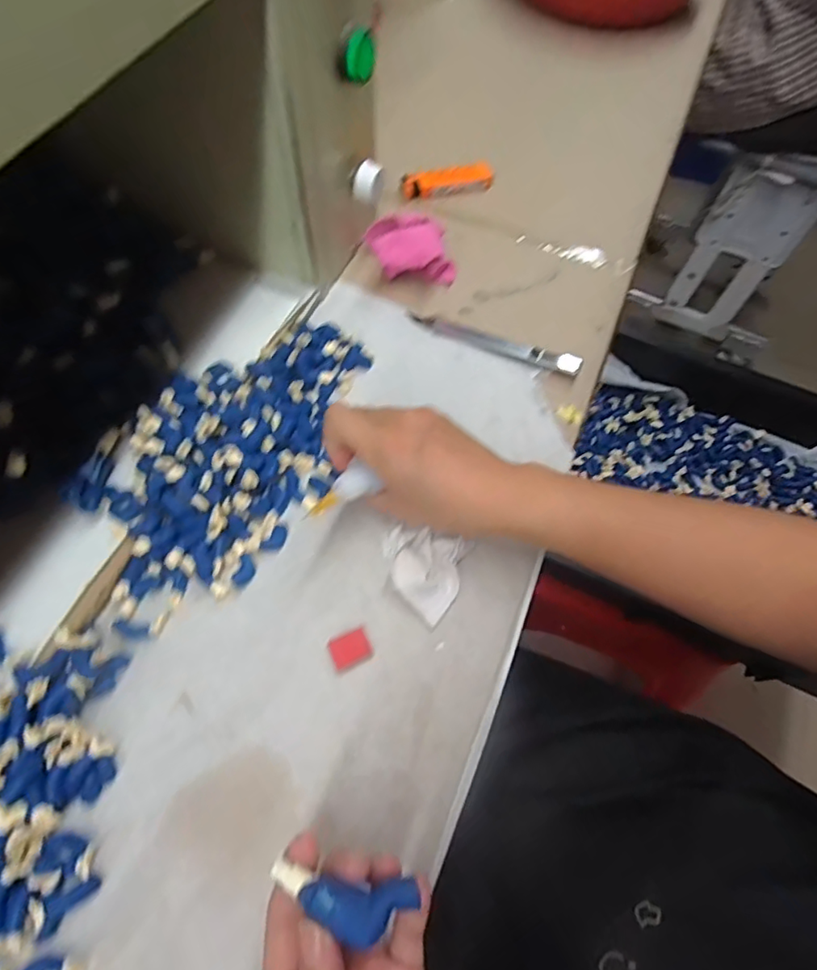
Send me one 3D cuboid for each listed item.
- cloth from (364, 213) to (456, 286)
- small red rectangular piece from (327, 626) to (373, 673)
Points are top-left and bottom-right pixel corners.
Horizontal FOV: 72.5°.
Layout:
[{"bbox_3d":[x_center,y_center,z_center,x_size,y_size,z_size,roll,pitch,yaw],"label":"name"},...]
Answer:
[{"bbox_3d":[0.002,-0.187,0.439,0.069,0.038,0.047,1,64,-2],"label":"cloth"},{"bbox_3d":[-0.034,0.094,0.320,0.023,0.004,0.017,-26,68,-14],"label":"small red rectangular piece"}]

